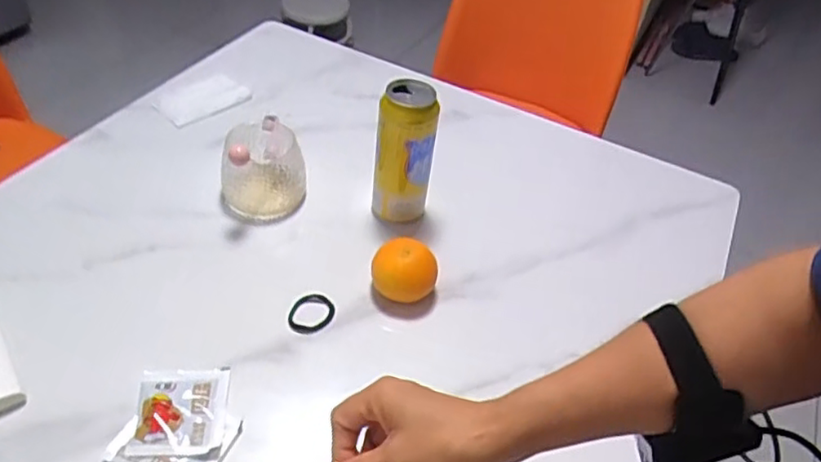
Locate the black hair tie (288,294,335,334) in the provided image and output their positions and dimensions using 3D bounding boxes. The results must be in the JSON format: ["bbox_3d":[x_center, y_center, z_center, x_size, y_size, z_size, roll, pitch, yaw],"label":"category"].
[{"bbox_3d":[-0.103,0.086,0.649,0.051,0.009,0.040,-30,55,-32],"label":"black hair tie"}]

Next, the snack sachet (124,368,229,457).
[{"bbox_3d":[-0.203,0.157,0.557,0.076,0.009,0.086,0,44,-8],"label":"snack sachet"}]

